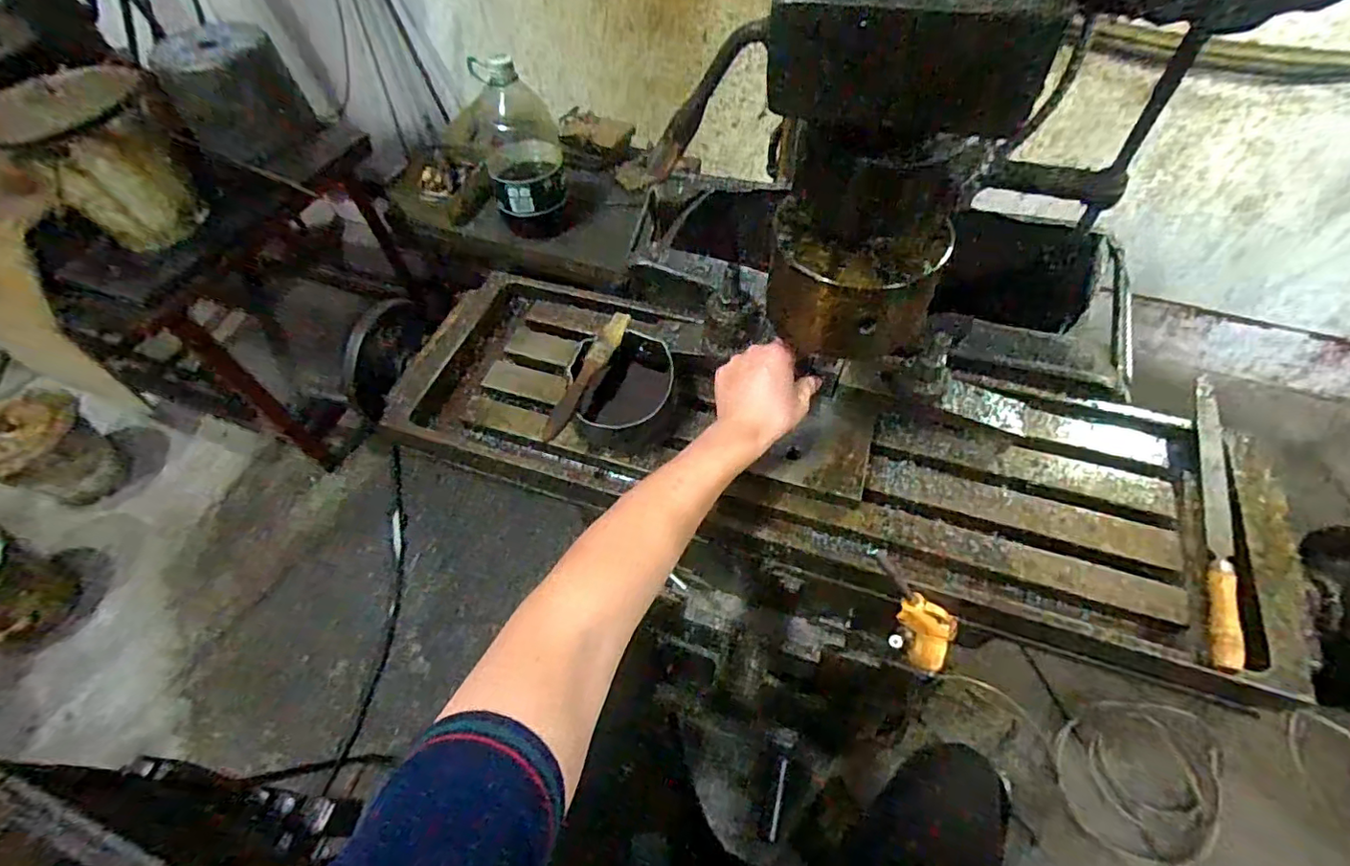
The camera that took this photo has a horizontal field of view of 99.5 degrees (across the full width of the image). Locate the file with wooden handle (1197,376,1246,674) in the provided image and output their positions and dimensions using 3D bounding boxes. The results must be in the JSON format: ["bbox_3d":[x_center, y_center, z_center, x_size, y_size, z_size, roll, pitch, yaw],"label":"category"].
[{"bbox_3d":[0.454,0.063,0.474,0.026,0.019,0.279,20,60,15],"label":"file with wooden handle"}]

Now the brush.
[{"bbox_3d":[-0.079,-0.054,0.520,0.020,0.016,0.145,18,59,14],"label":"brush"}]

